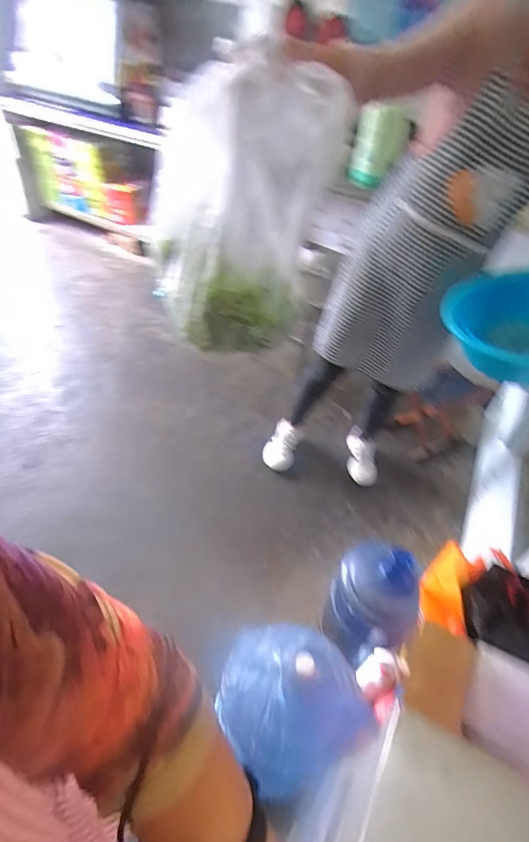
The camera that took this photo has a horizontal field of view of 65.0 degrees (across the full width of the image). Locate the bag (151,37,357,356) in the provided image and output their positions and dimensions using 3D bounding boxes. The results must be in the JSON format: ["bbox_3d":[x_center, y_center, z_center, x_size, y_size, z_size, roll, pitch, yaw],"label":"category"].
[{"bbox_3d":[-0.032,-0.392,0.841,0.269,0.523,0.153,39,32,28],"label":"bag"}]

